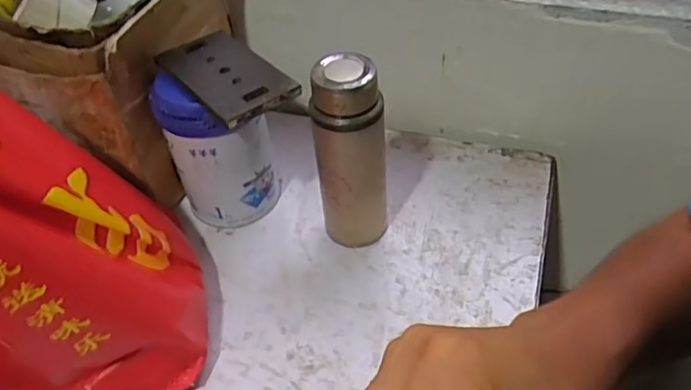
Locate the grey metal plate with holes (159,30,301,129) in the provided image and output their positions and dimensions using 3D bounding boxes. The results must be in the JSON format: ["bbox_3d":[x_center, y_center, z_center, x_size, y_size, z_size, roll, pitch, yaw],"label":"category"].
[{"bbox_3d":[-0.137,-0.138,0.644,0.093,0.013,0.165,-29,51,-23],"label":"grey metal plate with holes"}]

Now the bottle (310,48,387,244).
[{"bbox_3d":[0.007,-0.038,0.655,0.077,0.245,0.070,-1,45,3],"label":"bottle"}]

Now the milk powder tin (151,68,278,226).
[{"bbox_3d":[-0.149,-0.065,0.716,0.118,0.193,0.108,-3,46,3],"label":"milk powder tin"}]

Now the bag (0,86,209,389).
[{"bbox_3d":[-0.271,0.026,0.539,0.191,0.349,0.255,-22,48,-17],"label":"bag"}]

